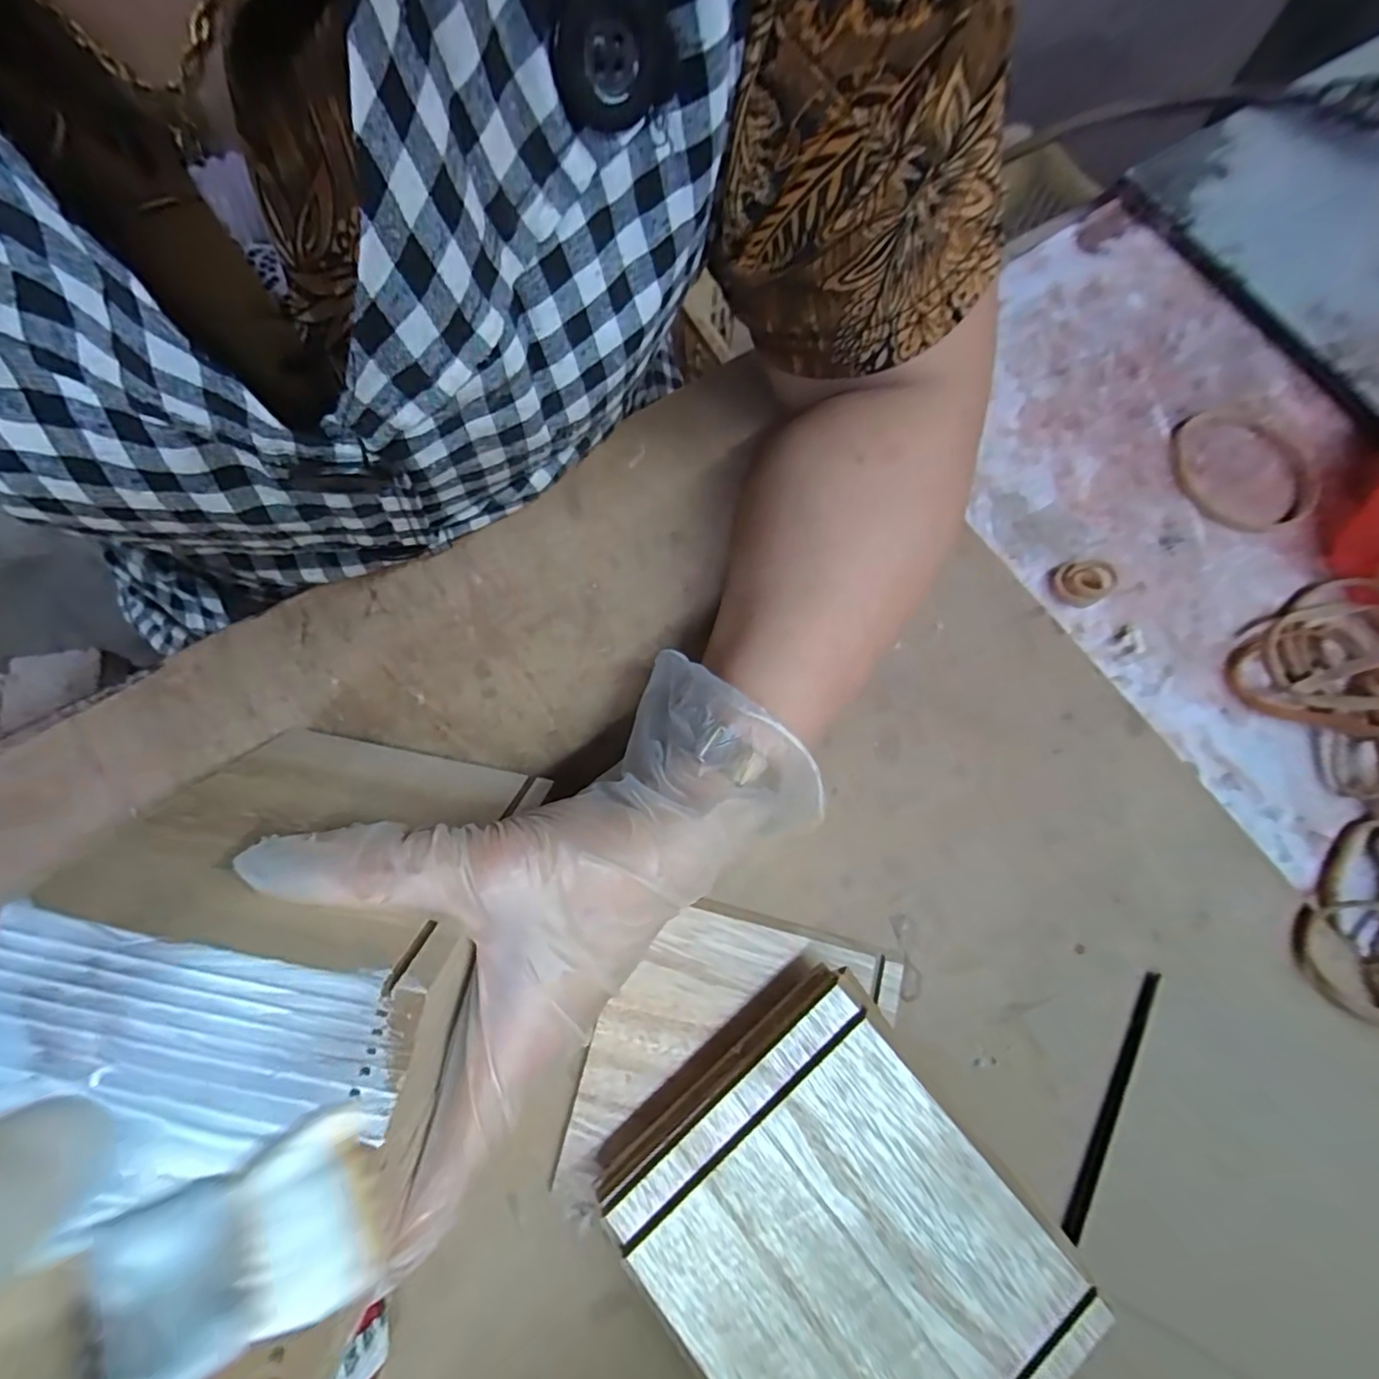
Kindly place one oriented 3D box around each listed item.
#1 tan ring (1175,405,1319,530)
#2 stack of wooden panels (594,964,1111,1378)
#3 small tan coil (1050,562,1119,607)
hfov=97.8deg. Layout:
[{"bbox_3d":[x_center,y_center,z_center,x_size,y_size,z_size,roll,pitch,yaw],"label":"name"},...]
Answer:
[{"bbox_3d":[0.264,-0.108,0.288,0.068,0.011,0.058,36,78,7],"label":"tan ring"},{"bbox_3d":[0.050,0.178,0.197,0.105,0.029,0.124,-38,78,-11],"label":"stack of wooden panels"},{"bbox_3d":[0.179,-0.049,0.273,0.022,0.013,0.020,0,74,-1],"label":"small tan coil"}]

